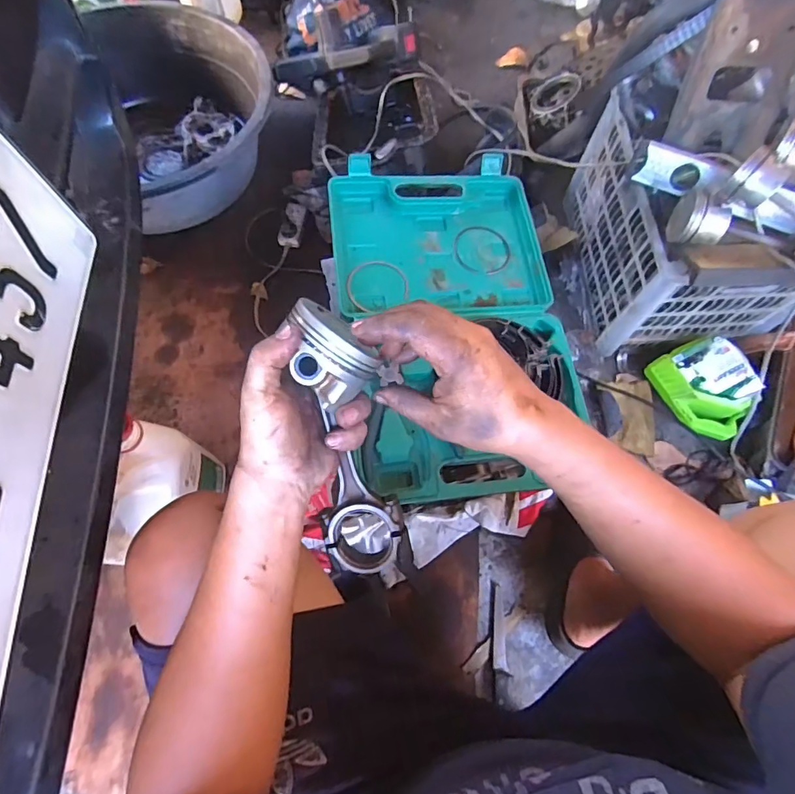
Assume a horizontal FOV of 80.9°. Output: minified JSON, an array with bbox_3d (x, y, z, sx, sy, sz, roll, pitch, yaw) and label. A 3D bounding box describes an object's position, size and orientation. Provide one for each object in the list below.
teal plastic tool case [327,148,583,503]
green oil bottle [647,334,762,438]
[{"bbox_3d":[0.068,-0.104,0.568,0.261,0.059,0.443,-8,70,-3],"label":"teal plastic tool case"},{"bbox_3d":[0.547,-0.015,0.819,0.137,0.052,0.174,-36,78,24],"label":"green oil bottle"}]

